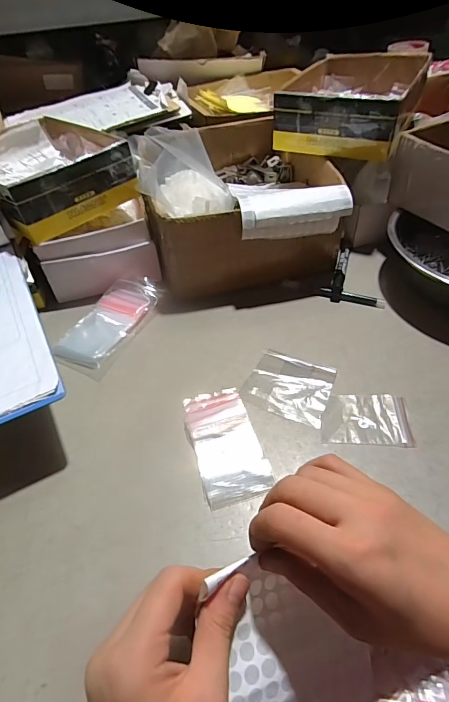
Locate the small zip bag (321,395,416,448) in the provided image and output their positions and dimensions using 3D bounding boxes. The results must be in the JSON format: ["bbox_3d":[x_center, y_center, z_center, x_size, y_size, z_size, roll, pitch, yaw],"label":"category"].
[{"bbox_3d":[0.143,0.068,0.391,0.087,0.004,0.059,3,48,6],"label":"small zip bag"}]

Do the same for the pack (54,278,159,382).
[{"bbox_3d":[-0.149,-0.038,0.499,0.077,0.019,0.155,16,50,17],"label":"pack"}]

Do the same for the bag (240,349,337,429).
[{"bbox_3d":[0.072,0.038,0.428,0.089,0.005,0.082,18,51,19],"label":"bag"}]

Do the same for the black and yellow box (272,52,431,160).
[{"bbox_3d":[0.203,-0.403,0.621,0.195,0.074,0.289,11,49,15],"label":"black and yellow box"}]

